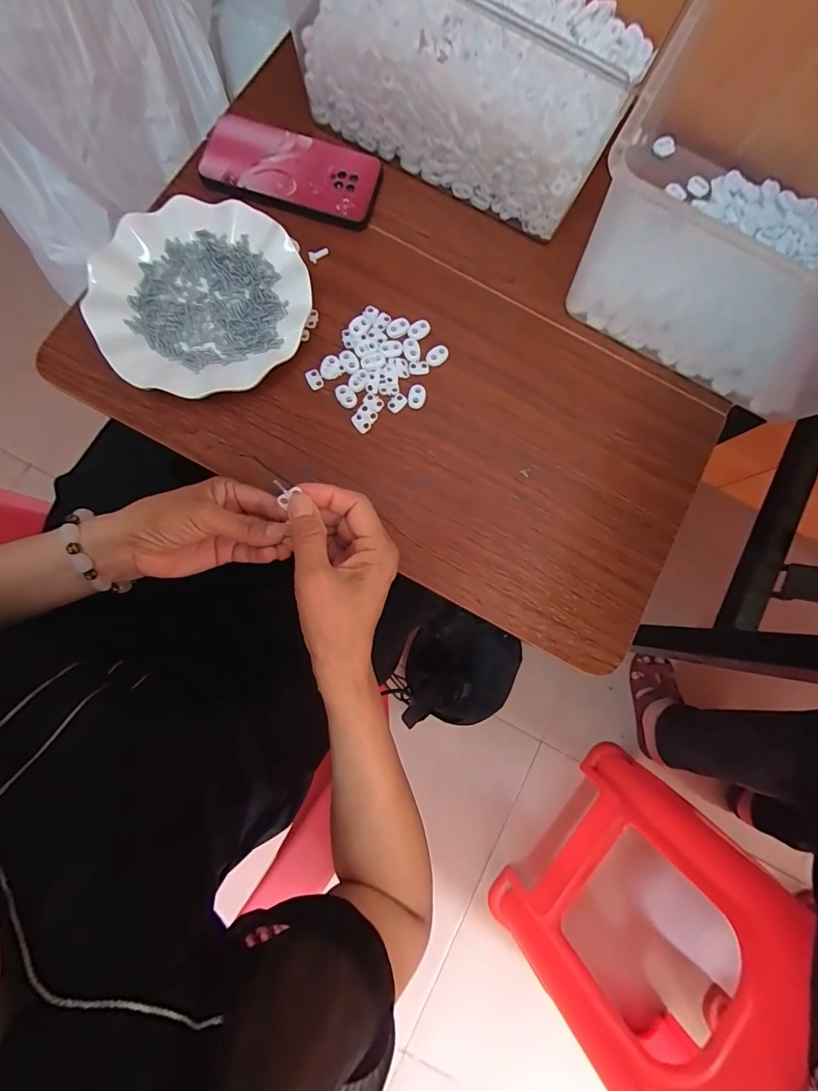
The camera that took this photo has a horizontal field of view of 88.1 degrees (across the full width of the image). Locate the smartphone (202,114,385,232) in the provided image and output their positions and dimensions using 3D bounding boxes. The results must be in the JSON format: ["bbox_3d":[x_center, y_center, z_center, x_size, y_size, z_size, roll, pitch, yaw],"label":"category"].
[{"bbox_3d":[-0.113,-0.360,0.405,0.164,0.013,0.084,9,84,-5],"label":"smartphone"}]

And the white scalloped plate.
[{"bbox_3d":[-0.183,-0.214,0.381,0.180,0.038,0.180,1,82,-4],"label":"white scalloped plate"}]

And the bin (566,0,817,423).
[{"bbox_3d":[0.329,-0.296,0.372,0.309,0.139,0.301,30,81,1],"label":"bin"}]

